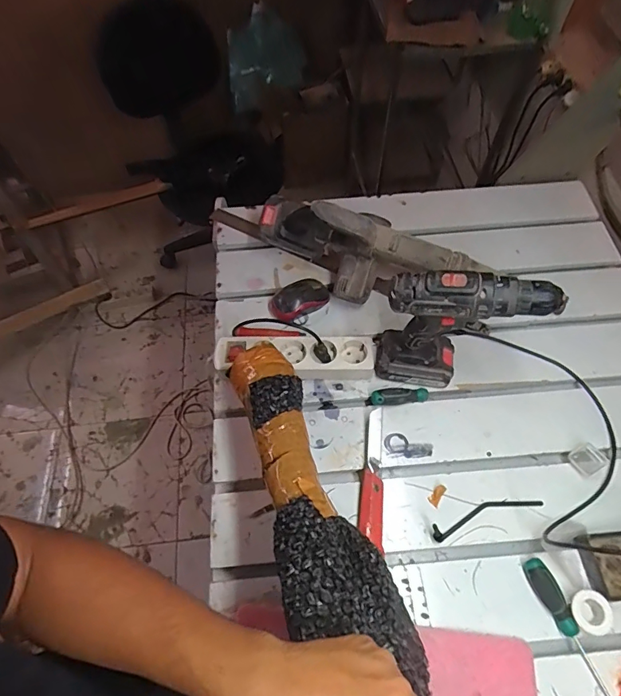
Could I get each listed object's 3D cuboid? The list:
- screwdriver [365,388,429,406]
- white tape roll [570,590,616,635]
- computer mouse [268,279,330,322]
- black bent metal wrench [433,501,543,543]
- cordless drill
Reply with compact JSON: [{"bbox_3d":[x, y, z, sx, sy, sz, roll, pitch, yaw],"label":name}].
[{"bbox_3d":[0.126,0.069,0.630,0.089,0.022,0.024,-7,61,-2],"label":"screwdriver"},{"bbox_3d":[0.318,0.299,0.495,0.043,0.019,0.041,-1,61,2],"label":"white tape roll"},{"bbox_3d":[-0.018,-0.080,0.707,0.100,0.033,0.059,-23,63,-10],"label":"computer mouse"},{"bbox_3d":[0.225,0.210,0.555,0.146,0.016,0.024,-17,62,-7],"label":"black bent metal wrench"},{"bbox_3d":[0.182,-0.031,0.572,0.179,0.213,0.090,-4,61,0],"label":"cordless drill"}]

